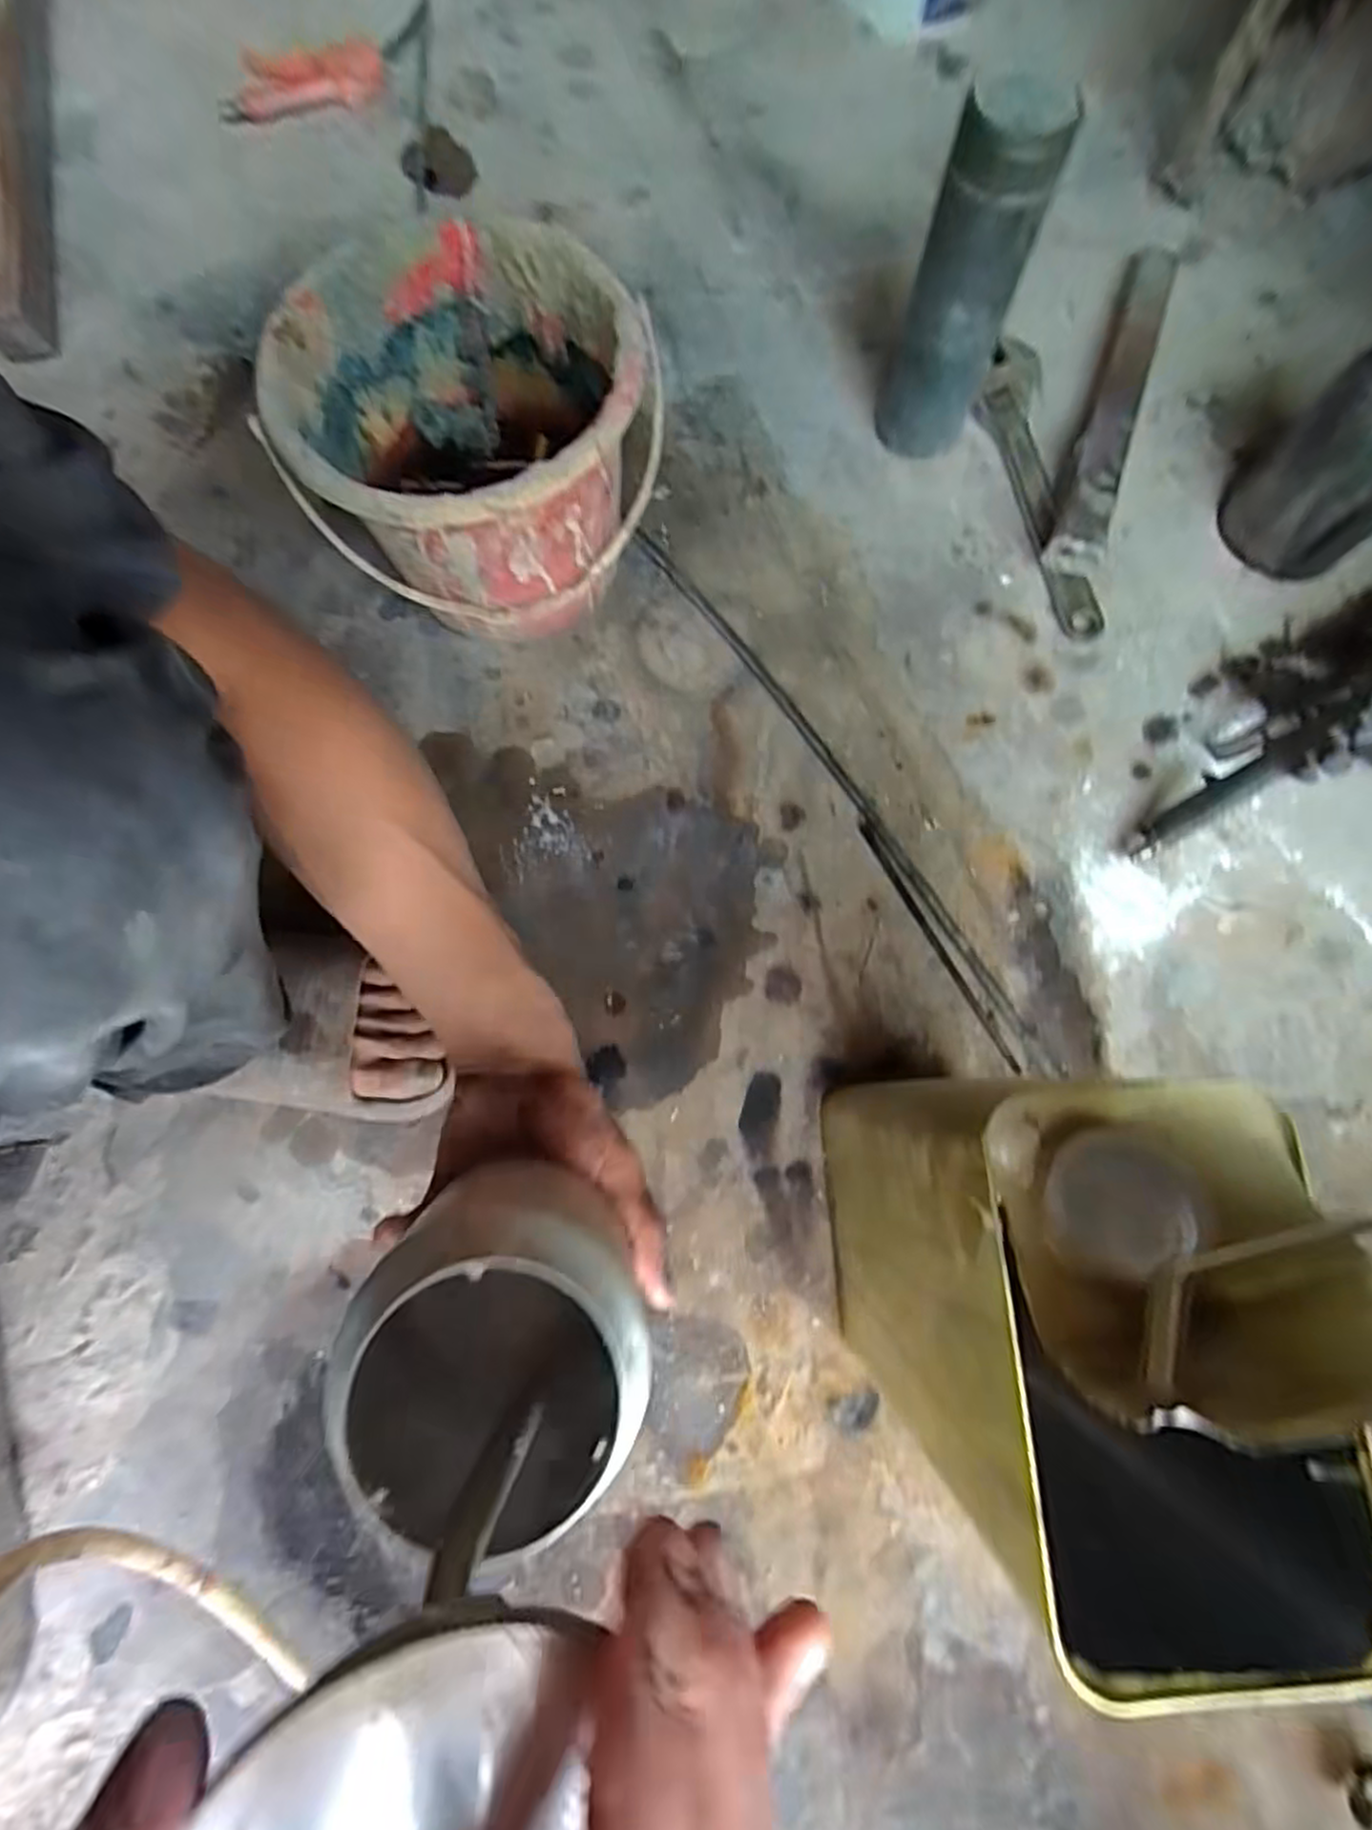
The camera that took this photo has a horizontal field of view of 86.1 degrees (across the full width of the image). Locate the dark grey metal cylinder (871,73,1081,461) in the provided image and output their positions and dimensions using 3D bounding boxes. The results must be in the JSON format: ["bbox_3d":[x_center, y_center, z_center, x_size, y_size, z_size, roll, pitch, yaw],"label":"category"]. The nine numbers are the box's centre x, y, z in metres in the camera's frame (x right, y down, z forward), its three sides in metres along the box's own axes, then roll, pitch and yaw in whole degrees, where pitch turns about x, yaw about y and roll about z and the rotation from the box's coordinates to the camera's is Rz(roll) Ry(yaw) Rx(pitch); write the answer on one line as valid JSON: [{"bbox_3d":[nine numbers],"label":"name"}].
[{"bbox_3d":[0.192,-0.428,0.519,0.071,0.208,0.060,18,77,3],"label":"dark grey metal cylinder"}]

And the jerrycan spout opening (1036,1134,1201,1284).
[{"bbox_3d":[0.135,0.090,0.230,0.048,0.005,0.041,0,68,-6],"label":"jerrycan spout opening"}]

